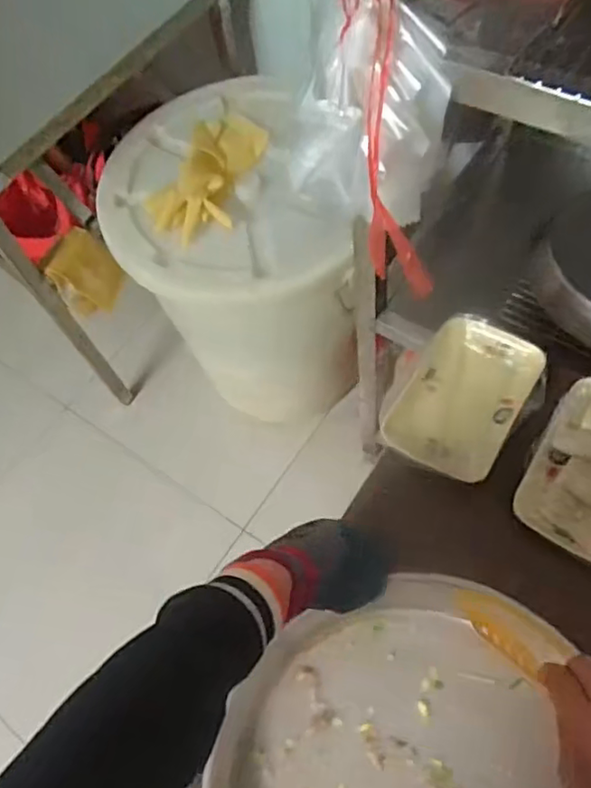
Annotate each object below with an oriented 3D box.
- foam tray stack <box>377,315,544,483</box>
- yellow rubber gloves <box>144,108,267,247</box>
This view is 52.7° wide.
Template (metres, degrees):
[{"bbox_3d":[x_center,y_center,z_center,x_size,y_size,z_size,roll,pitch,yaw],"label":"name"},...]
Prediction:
[{"bbox_3d":[0.185,0.002,0.658,0.123,0.023,0.189,27,66,17],"label":"foam tray stack"},{"bbox_3d":[-0.155,-0.390,1.061,0.147,0.051,0.290,10,63,9],"label":"yellow rubber gloves"}]

